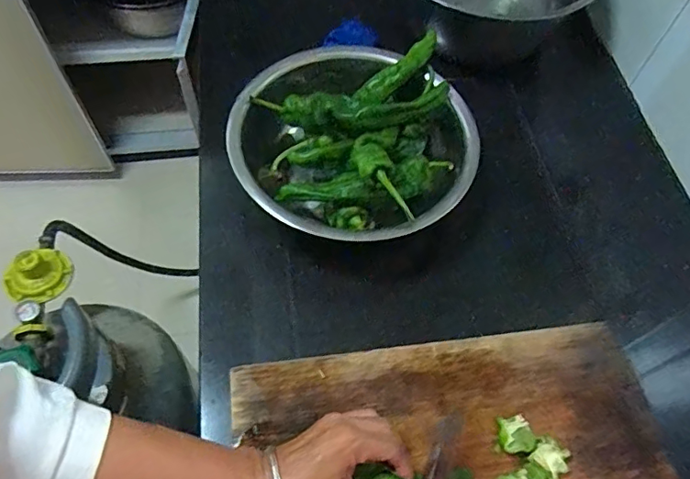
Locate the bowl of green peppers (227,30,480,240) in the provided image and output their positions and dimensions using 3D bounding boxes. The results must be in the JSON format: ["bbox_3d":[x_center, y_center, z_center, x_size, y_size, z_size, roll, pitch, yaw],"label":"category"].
[{"bbox_3d":[0.011,-0.103,0.577,0.251,0.084,0.253,1,61,-2],"label":"bowl of green peppers"}]

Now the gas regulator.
[{"bbox_3d":[-0.390,0.062,0.662,0.078,0.052,0.111,-23,64,-15],"label":"gas regulator"}]

